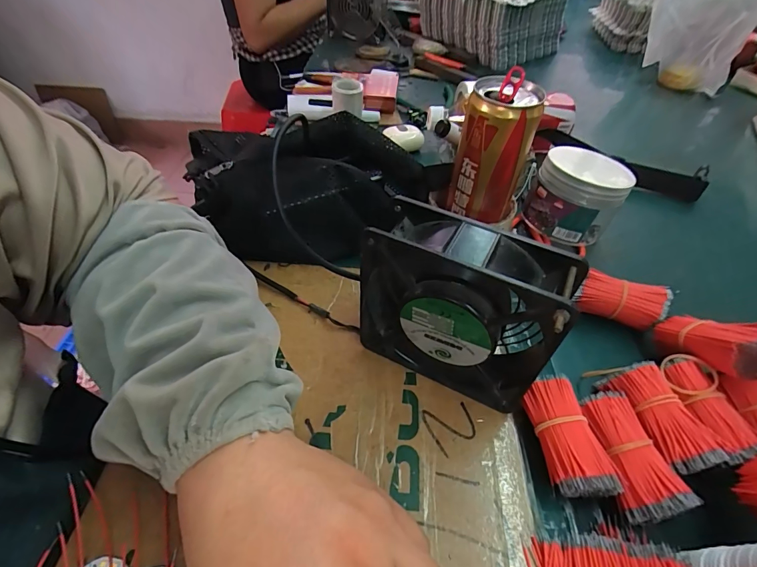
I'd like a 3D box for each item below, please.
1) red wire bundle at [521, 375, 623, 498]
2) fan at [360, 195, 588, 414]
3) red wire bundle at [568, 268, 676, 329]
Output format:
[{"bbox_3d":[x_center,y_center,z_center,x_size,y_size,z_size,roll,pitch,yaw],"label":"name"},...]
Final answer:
[{"bbox_3d":[0.115,0.099,0.241,0.030,0.033,0.068,-4,48,-8],"label":"red wire bundle"},{"bbox_3d":[0.048,0.019,0.249,0.120,0.123,0.040,25,51,18],"label":"fan"},{"bbox_3d":[0.199,0.015,0.319,0.068,0.035,0.026,17,49,12],"label":"red wire bundle"}]

